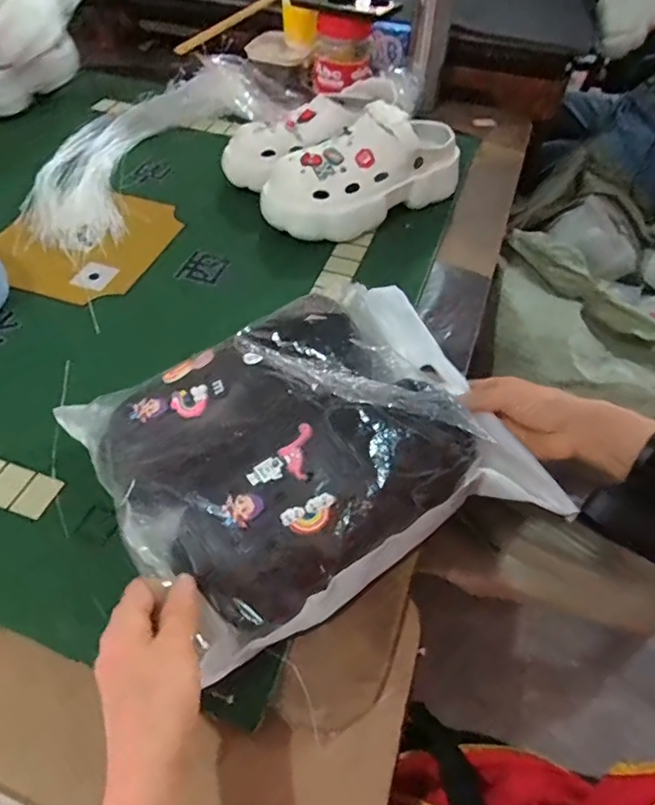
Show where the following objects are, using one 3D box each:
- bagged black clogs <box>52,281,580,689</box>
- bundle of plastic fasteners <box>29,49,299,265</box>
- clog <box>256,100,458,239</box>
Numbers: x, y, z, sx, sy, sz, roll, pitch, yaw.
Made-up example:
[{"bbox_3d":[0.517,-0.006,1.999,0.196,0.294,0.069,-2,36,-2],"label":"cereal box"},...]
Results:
[{"bbox_3d":[-0.012,0.026,0.416,0.300,0.075,0.231,-23,57,-16],"label":"bagged black clogs"},{"bbox_3d":[-0.255,-0.408,0.816,0.270,0.035,0.520,28,58,18],"label":"bundle of plastic fasteners"},{"bbox_3d":[0.048,-0.301,0.695,0.261,0.117,0.102,-30,60,-20],"label":"clog"}]

